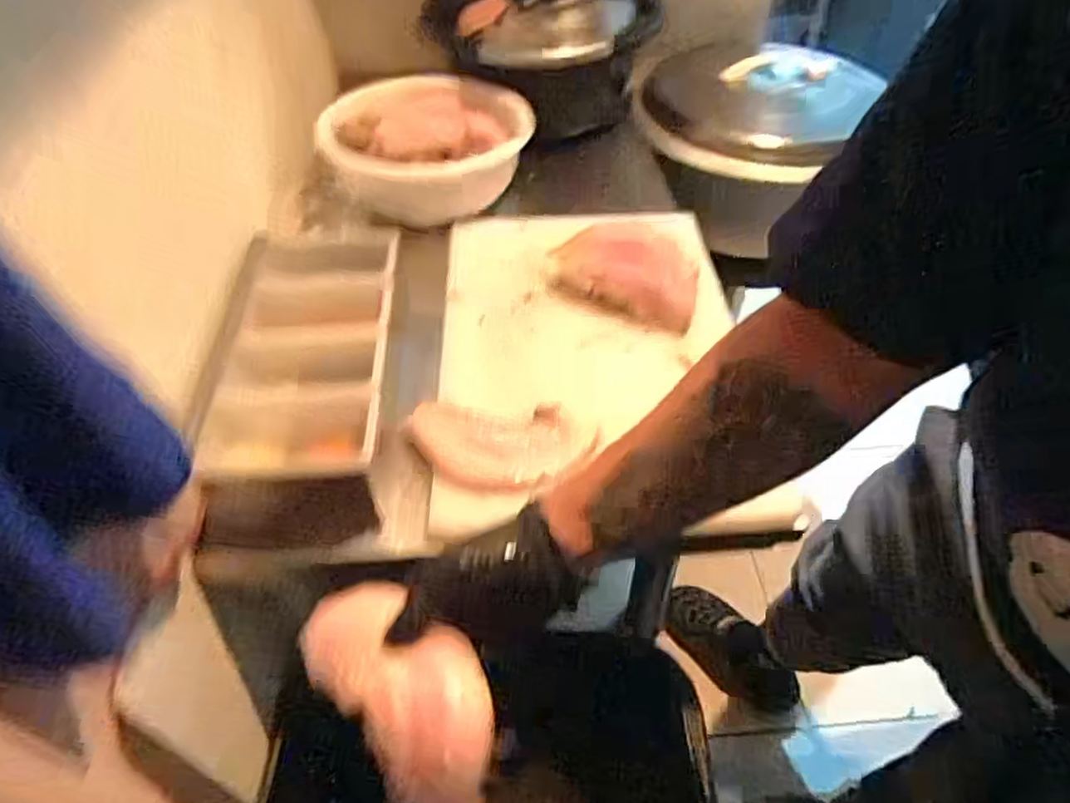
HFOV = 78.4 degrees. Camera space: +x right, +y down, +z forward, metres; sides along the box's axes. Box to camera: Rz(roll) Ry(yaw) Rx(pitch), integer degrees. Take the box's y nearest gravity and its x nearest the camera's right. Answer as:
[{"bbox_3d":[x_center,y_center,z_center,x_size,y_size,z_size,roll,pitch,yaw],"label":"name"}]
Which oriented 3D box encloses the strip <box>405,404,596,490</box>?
[{"bbox_3d":[-0.029,0.036,0.561,0.151,0.019,0.084,-2,46,-2],"label":"strip"}]

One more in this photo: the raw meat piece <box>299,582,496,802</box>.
[{"bbox_3d":[-0.077,0.174,0.399,0.080,0.028,0.152,-31,53,-26],"label":"raw meat piece"}]

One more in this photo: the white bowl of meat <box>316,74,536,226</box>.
[{"bbox_3d":[-0.136,-0.330,0.844,0.261,0.100,0.240,-6,46,-5],"label":"white bowl of meat"}]

